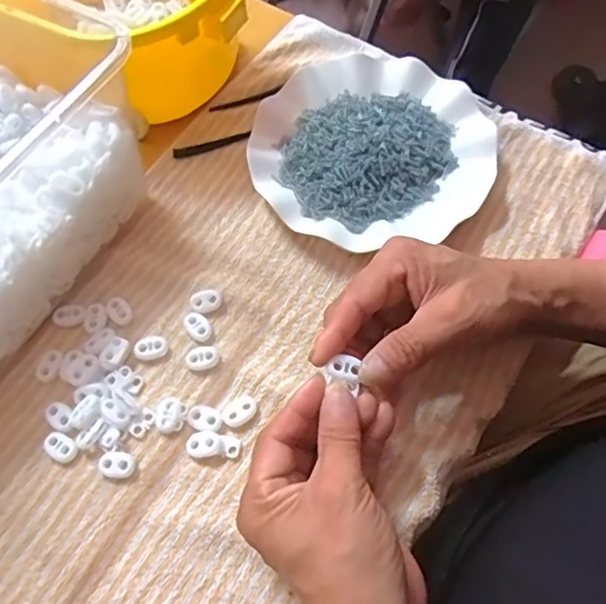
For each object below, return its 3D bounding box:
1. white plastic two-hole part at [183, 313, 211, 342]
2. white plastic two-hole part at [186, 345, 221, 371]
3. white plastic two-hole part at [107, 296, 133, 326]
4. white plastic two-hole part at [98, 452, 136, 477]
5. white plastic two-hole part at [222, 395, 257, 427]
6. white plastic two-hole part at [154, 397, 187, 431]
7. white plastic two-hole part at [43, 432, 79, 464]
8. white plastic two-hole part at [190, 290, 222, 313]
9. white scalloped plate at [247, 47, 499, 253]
[{"bbox_3d":[-0.072,0.017,0.387,0.014,0.005,0.022,-35,67,-15],"label":"white plastic two-hole part"},{"bbox_3d":[-0.067,0.037,0.377,0.021,0.005,0.016,-9,63,-2],"label":"white plastic two-hole part"},{"bbox_3d":[-0.127,0.006,0.394,0.014,0.004,0.022,-32,66,-13],"label":"white plastic two-hole part"},{"bbox_3d":[-0.115,0.100,0.349,0.022,0.007,0.014,3,63,4],"label":"white plastic two-hole part"},{"bbox_3d":[-0.040,0.070,0.360,0.022,0.004,0.015,-37,68,-15],"label":"white plastic two-hole part"},{"bbox_3d":[-0.085,0.072,0.361,0.019,0.006,0.021,8,64,6],"label":"white plastic two-hole part"},{"bbox_3d":[-0.151,0.091,0.354,0.023,0.007,0.015,31,68,16],"label":"white plastic two-hole part"},{"bbox_3d":[-0.067,0.000,0.394,0.021,0.006,0.015,-14,64,-5],"label":"white plastic two-hole part"},{"bbox_3d":[0.052,-0.122,0.438,0.181,0.022,0.177,-1,63,2],"label":"white scalloped plate"}]

